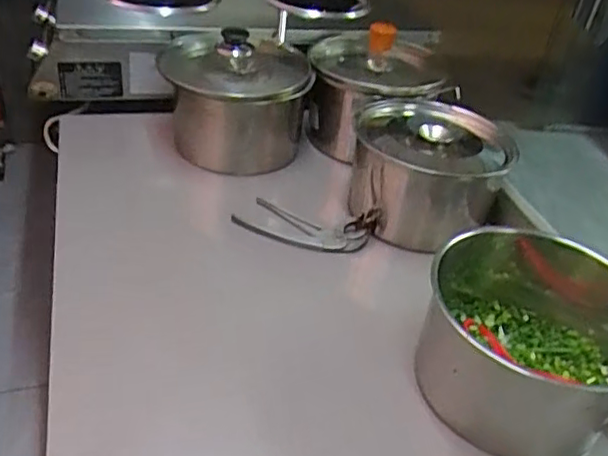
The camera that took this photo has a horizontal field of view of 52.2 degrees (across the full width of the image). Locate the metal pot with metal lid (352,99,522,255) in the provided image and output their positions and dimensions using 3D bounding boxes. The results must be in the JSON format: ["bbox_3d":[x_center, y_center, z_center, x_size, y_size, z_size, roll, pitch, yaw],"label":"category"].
[{"bbox_3d":[0.160,-0.069,0.847,0.199,0.146,0.174,15,38,9],"label":"metal pot with metal lid"}]

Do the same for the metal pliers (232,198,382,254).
[{"bbox_3d":[0.004,-0.002,0.807,0.186,0.029,0.075,12,37,6],"label":"metal pliers"}]

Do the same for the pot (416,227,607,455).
[{"bbox_3d":[0.215,0.108,0.602,0.194,0.152,0.173,20,38,15],"label":"pot"}]

